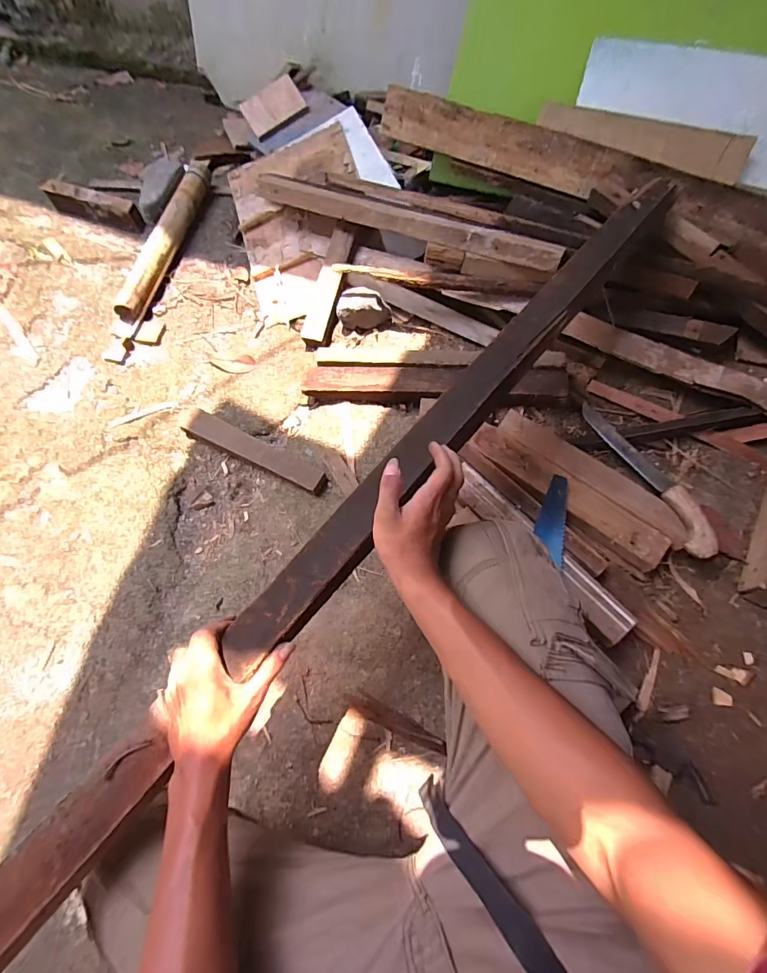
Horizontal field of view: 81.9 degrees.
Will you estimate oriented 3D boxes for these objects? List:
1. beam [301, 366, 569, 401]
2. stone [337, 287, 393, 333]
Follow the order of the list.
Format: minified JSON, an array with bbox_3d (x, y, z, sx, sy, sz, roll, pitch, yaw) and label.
[{"bbox_3d":[0.108,-0.217,0.943,0.559,0.058,0.076,3,67,4],"label":"beam"},{"bbox_3d":[-0.043,-0.415,1.038,0.122,0.070,0.078,2,67,4],"label":"stone"}]

